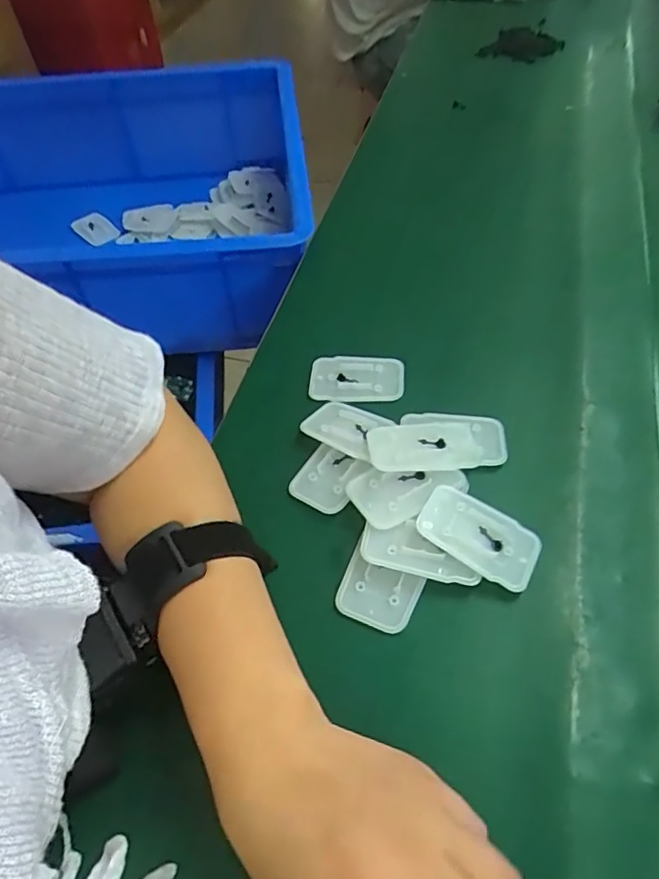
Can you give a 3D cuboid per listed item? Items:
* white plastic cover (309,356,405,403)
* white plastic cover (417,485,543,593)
[{"bbox_3d":[0.020,-0.046,0.433,0.071,0.008,0.043,0,53,5],"label":"white plastic cover"},{"bbox_3d":[0.087,0.056,0.330,0.068,0.011,0.042,23,58,21],"label":"white plastic cover"}]

